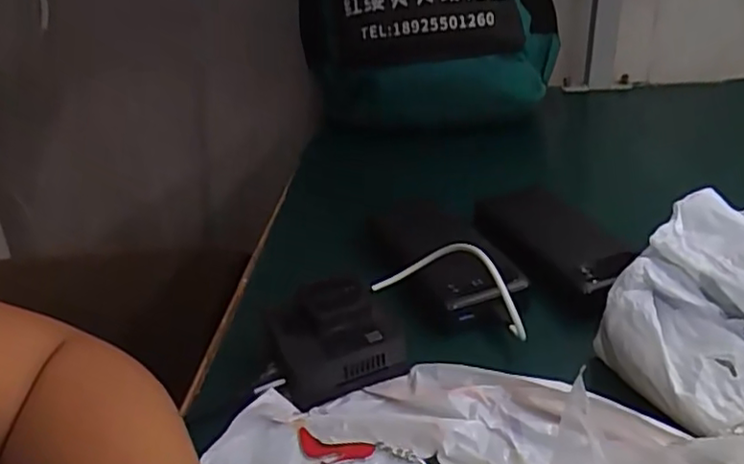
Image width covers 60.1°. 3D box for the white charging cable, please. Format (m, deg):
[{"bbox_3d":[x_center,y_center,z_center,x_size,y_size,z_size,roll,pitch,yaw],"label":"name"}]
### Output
[{"bbox_3d":[0.052,0.028,0.420,0.106,0.046,0.029,14,36,32],"label":"white charging cable"}]

